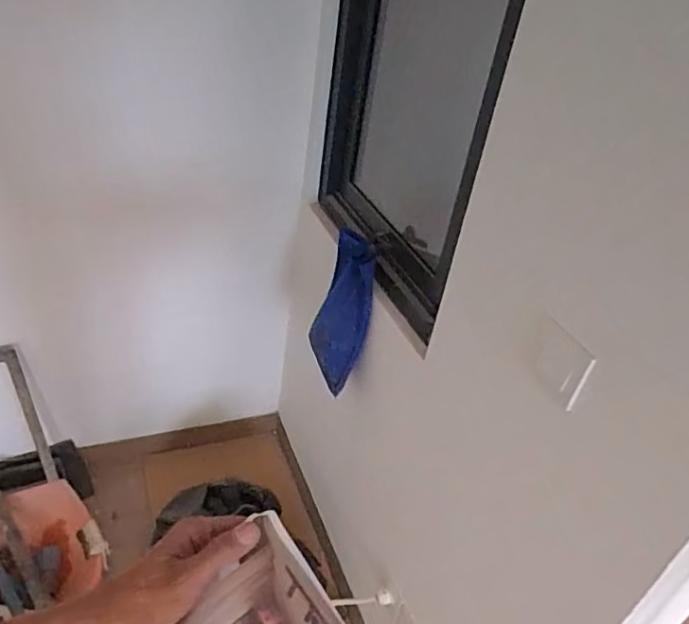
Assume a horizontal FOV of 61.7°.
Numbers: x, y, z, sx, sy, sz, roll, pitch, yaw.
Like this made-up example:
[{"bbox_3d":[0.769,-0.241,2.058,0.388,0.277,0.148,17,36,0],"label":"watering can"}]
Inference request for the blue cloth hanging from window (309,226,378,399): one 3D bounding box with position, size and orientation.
[{"bbox_3d":[0.006,0.003,1.277,0.051,0.353,0.165,3,6,-40],"label":"blue cloth hanging from window"}]

